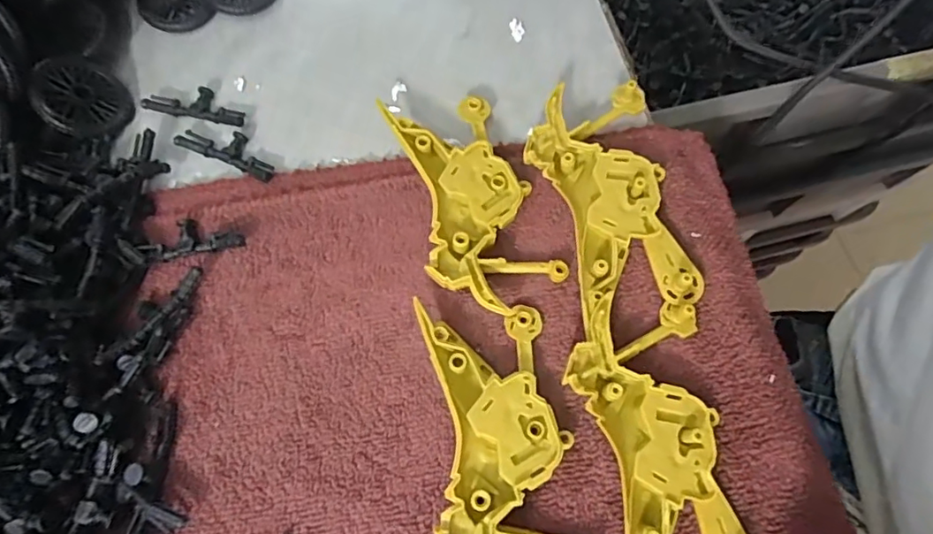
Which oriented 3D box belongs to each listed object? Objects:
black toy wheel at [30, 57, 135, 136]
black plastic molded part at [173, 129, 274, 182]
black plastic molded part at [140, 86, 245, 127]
[{"bbox_3d":[-0.172,-0.077,0.251,0.038,0.008,0.037,11,67,-39],"label":"black toy wheel"},{"bbox_3d":[-0.106,-0.054,0.252,0.048,0.005,0.018,23,72,11],"label":"black plastic molded part"},{"bbox_3d":[-0.125,-0.076,0.261,0.049,0.007,0.017,12,70,7],"label":"black plastic molded part"}]

